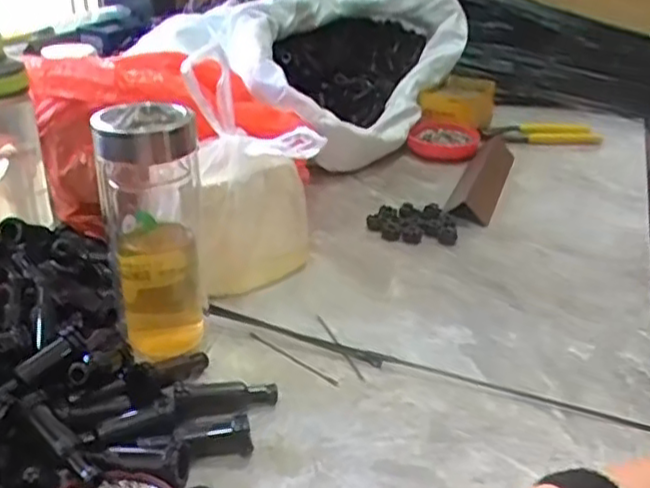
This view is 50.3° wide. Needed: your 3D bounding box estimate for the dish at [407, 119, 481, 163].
[{"bbox_3d":[0.159,-0.136,0.922,0.088,0.036,0.091,4,29,-2],"label":"dish"}]

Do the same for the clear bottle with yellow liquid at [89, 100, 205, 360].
[{"bbox_3d":[-0.116,-0.012,0.474,0.064,0.168,0.069,10,29,13],"label":"clear bottle with yellow liquid"}]

